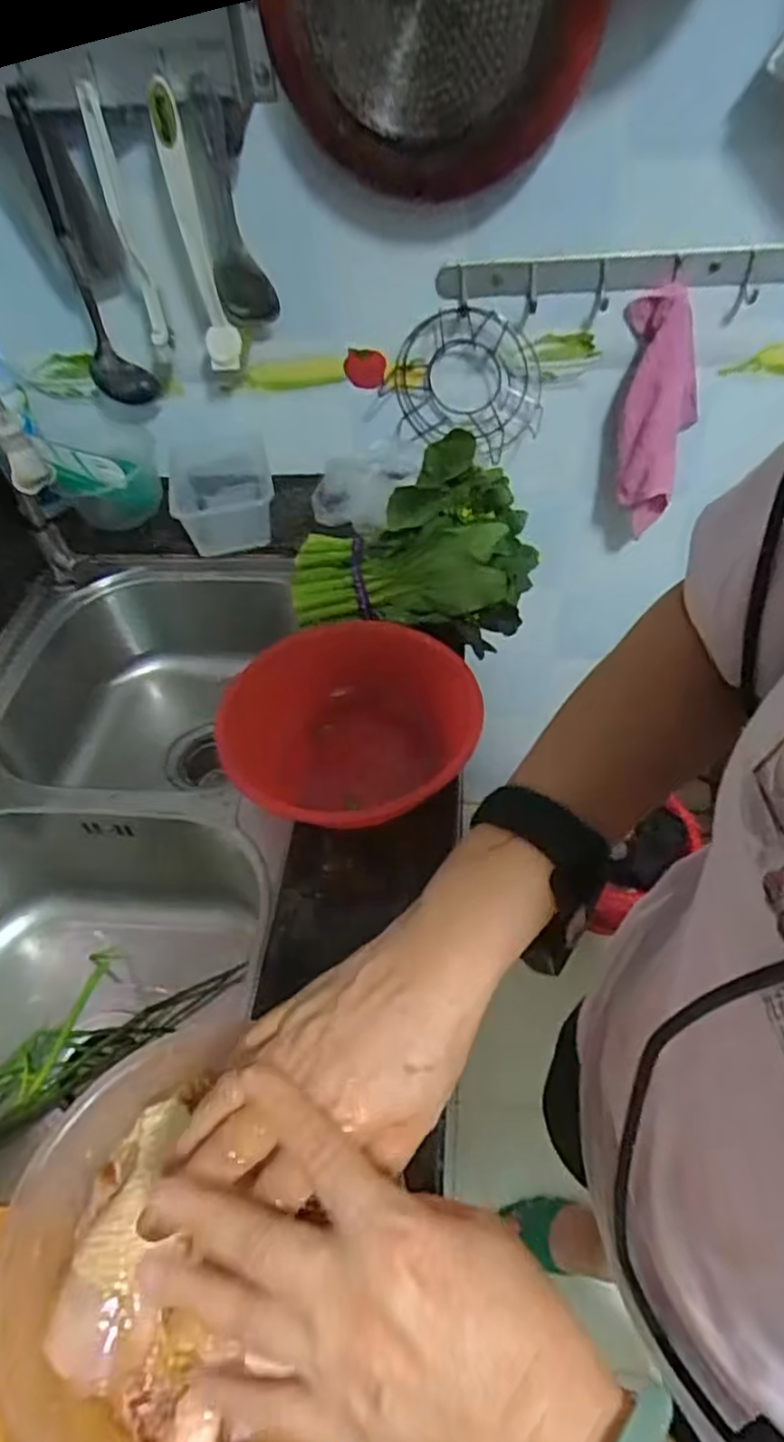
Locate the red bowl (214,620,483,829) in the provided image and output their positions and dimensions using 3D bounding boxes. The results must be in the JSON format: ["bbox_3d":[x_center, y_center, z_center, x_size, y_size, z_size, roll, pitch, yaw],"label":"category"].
[{"bbox_3d":[-0.031,0.002,0.587,0.194,0.068,0.208,-2,49,3],"label":"red bowl"}]

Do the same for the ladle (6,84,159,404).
[{"bbox_3d":[-0.338,-0.499,0.779,0.068,0.313,0.092,-20,51,-12],"label":"ladle"}]

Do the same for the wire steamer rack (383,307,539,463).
[{"bbox_3d":[0.094,-0.440,0.900,0.193,0.164,0.046,9,51,12],"label":"wire steamer rack"}]

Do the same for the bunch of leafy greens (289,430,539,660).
[{"bbox_3d":[0.014,-0.166,0.650,0.230,0.157,0.112,-1,49,4],"label":"bunch of leafy greens"}]

